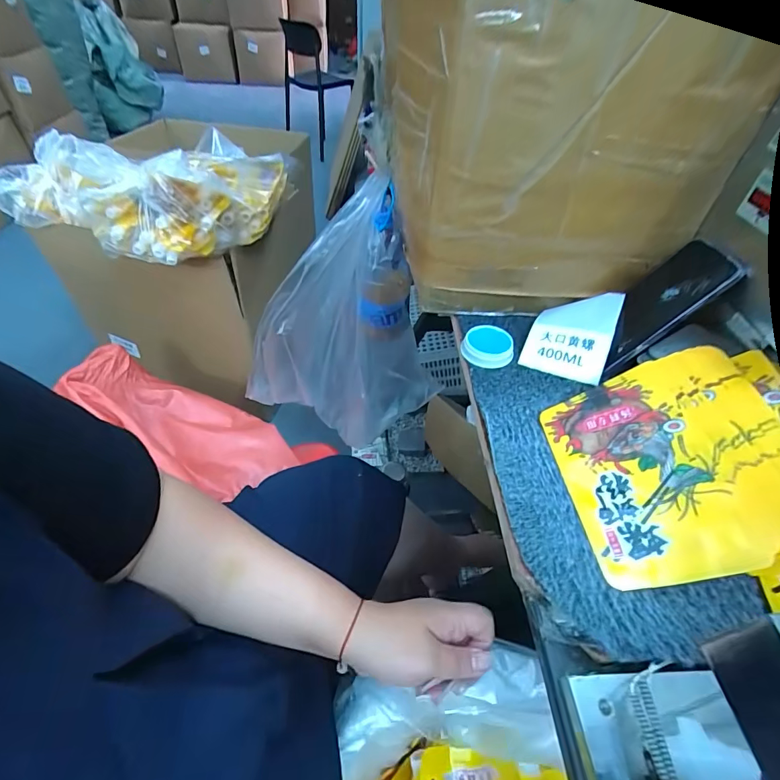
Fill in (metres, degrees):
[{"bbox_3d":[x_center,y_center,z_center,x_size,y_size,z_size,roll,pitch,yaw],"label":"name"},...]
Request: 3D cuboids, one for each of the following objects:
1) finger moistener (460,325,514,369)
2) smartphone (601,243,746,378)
[{"bbox_3d":[0.120,-0.053,0.505,0.060,0.018,0.058,2,46,-2],"label":"finger moistener"},{"bbox_3d":[0.293,-0.094,0.463,0.015,0.150,0.077,23,36,-29],"label":"smartphone"}]

